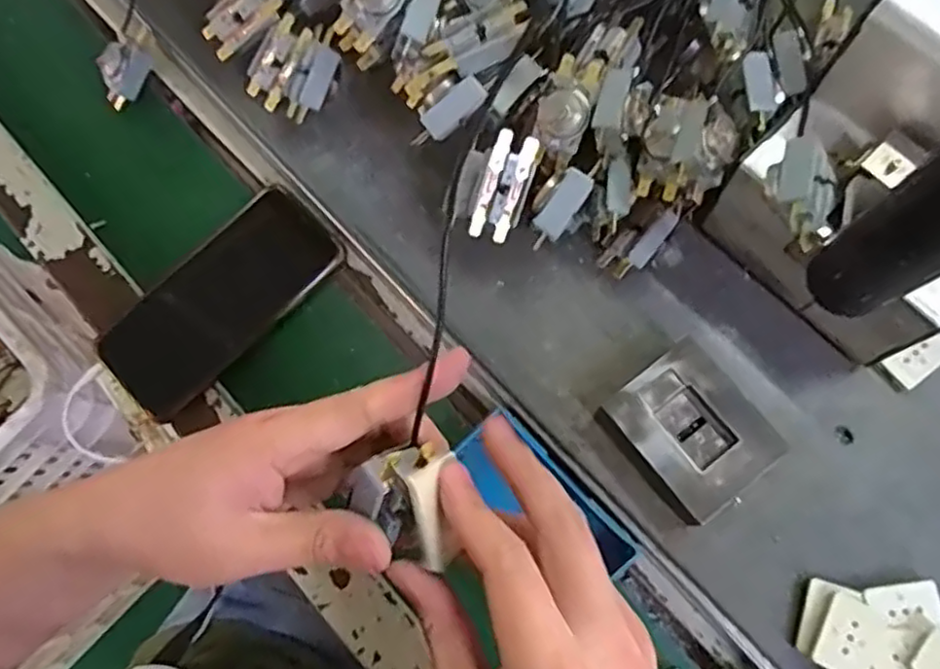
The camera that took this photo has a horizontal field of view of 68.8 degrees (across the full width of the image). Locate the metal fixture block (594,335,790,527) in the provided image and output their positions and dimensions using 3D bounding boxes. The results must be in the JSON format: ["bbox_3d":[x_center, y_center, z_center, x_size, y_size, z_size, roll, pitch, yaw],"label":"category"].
[{"bbox_3d":[0.119,0.055,0.377,0.067,0.030,0.078,-38,76,-7],"label":"metal fixture block"}]

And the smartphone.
[{"bbox_3d":[-0.165,-0.023,0.453,0.076,0.012,0.161,39,80,12],"label":"smartphone"}]

